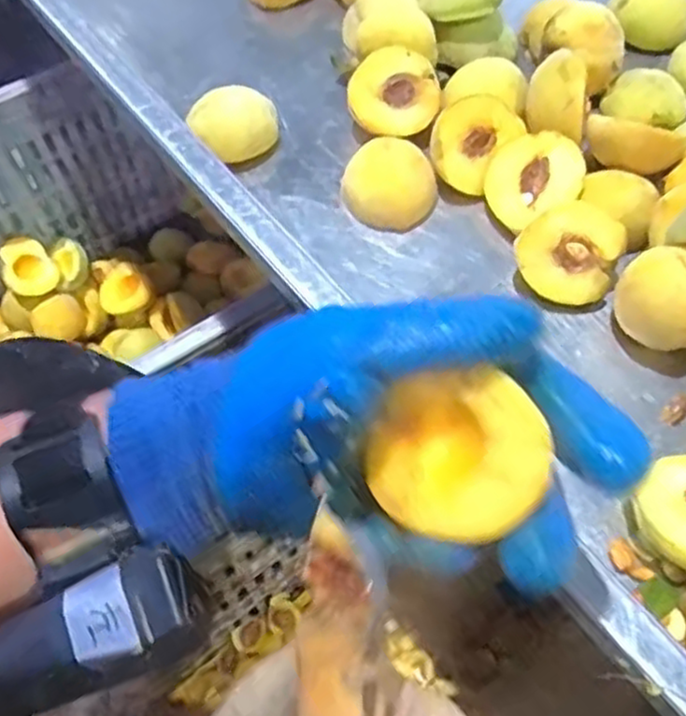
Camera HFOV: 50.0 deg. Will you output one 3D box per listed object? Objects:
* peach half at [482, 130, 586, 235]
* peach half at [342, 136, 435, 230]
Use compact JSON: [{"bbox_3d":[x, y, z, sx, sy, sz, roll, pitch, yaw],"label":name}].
[{"bbox_3d":[0.120,-0.110,0.460,0.059,0.029,0.050,-32,73,15],"label":"peach half"},{"bbox_3d":[0.028,-0.107,0.457,0.057,0.032,0.049,6,60,3],"label":"peach half"}]

